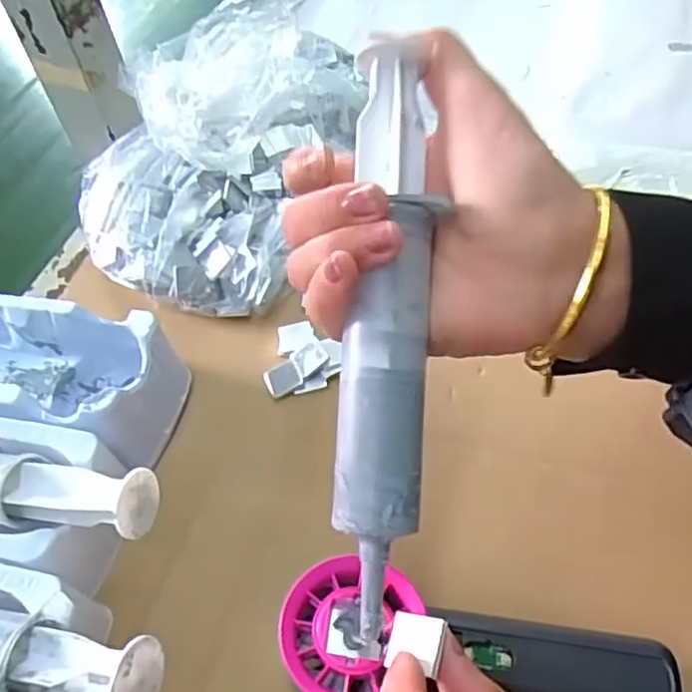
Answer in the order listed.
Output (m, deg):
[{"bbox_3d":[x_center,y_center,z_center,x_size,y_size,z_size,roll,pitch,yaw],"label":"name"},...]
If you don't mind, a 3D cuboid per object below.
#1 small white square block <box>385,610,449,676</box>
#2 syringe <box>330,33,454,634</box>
[{"bbox_3d":[0.026,0.110,0.256,0.022,0.004,0.018,-3,56,35],"label":"small white square block"},{"bbox_3d":[0.014,-0.011,0.248,0.031,0.023,0.211,2,78,7],"label":"syringe"}]

